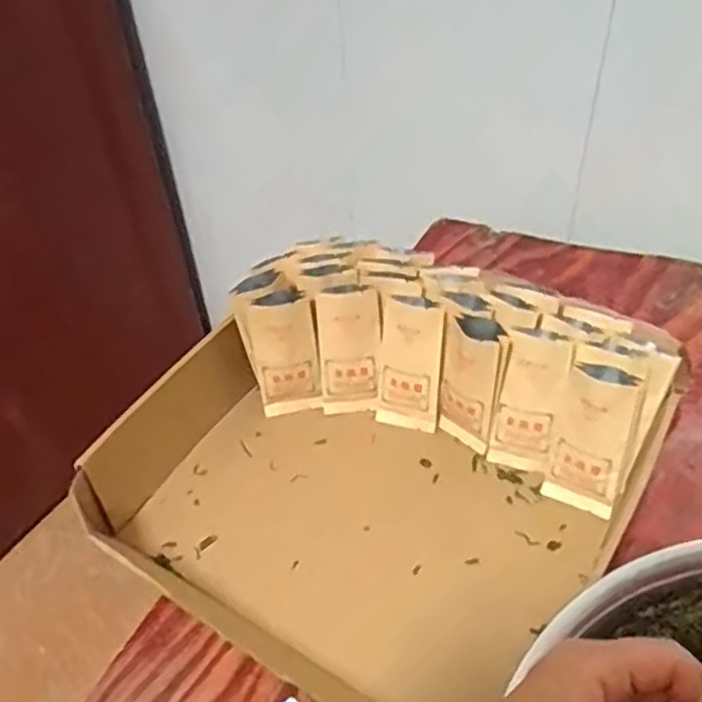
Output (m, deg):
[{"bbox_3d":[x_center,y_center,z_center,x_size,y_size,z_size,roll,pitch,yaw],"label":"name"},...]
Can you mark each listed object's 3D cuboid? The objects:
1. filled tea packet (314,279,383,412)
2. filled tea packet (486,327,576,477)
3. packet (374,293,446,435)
[{"bbox_3d":[0.000,0.000,0.590,0.050,0.108,0.018,-1,23,3],"label":"filled tea packet"},{"bbox_3d":[0.135,0.039,0.542,0.045,0.108,0.020,15,21,18],"label":"filled tea packet"},{"bbox_3d":[0.048,0.011,0.579,0.050,0.106,0.022,9,23,12],"label":"packet"}]

